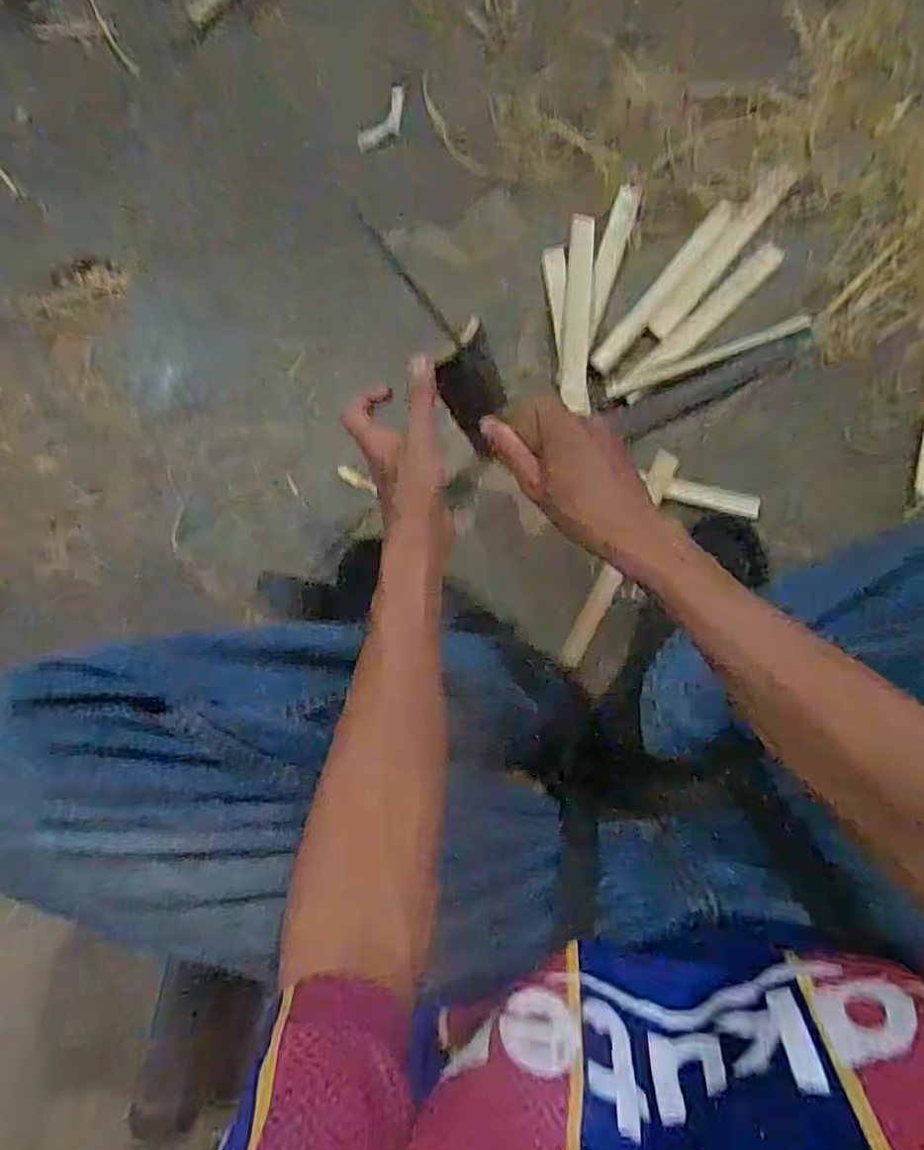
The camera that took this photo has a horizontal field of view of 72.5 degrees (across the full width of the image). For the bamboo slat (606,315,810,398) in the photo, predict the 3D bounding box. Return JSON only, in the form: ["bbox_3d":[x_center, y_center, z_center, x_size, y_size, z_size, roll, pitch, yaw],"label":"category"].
[{"bbox_3d":[0.254,-0.227,0.656,0.212,0.007,0.015,-19,88,4],"label":"bamboo slat"}]

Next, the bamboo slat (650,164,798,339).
[{"bbox_3d":[0.273,-0.341,0.663,0.029,0.004,0.215,39,92,4],"label":"bamboo slat"}]

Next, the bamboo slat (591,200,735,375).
[{"bbox_3d":[0.212,-0.306,0.668,0.023,0.008,0.220,39,92,4],"label":"bamboo slat"}]

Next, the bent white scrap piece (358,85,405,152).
[{"bbox_3d":[-0.082,-0.498,0.694,0.033,0.005,0.081,36,92,4],"label":"bent white scrap piece"}]

